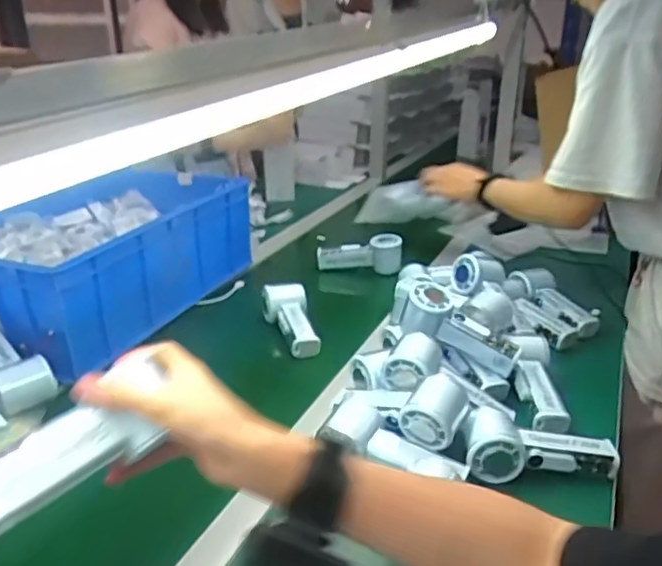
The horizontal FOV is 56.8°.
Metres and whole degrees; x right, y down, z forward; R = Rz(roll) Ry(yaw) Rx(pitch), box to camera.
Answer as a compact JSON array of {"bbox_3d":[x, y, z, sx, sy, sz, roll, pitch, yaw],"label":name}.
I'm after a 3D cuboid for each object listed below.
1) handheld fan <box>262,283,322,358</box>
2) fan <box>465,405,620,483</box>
[{"bbox_3d":[-0.052,0.058,0.894,0.060,0.053,0.140,-9,40,-19],"label":"handheld fan"},{"bbox_3d":[0.213,0.162,0.624,0.153,0.048,0.062,0,24,2],"label":"fan"}]

